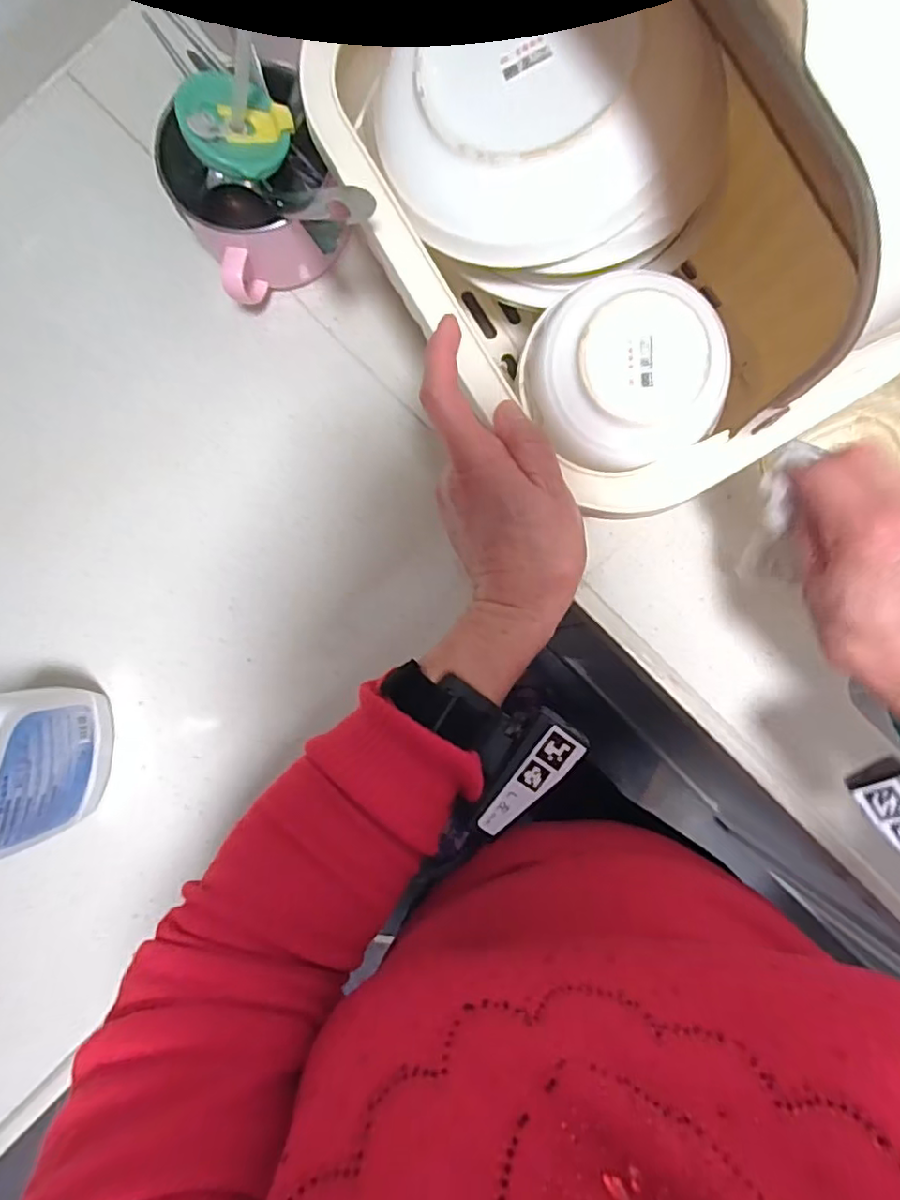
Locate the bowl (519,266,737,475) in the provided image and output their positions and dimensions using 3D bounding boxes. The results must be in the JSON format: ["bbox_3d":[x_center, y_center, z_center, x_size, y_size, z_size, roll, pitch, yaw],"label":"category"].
[{"bbox_3d":[0.089,-0.118,0.303,0.091,0.037,0.095,0,86,2],"label":"bowl"}]

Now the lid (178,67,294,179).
[{"bbox_3d":[-0.140,-0.308,0.381,0.069,0.012,0.068,5,77,-22],"label":"lid"}]

